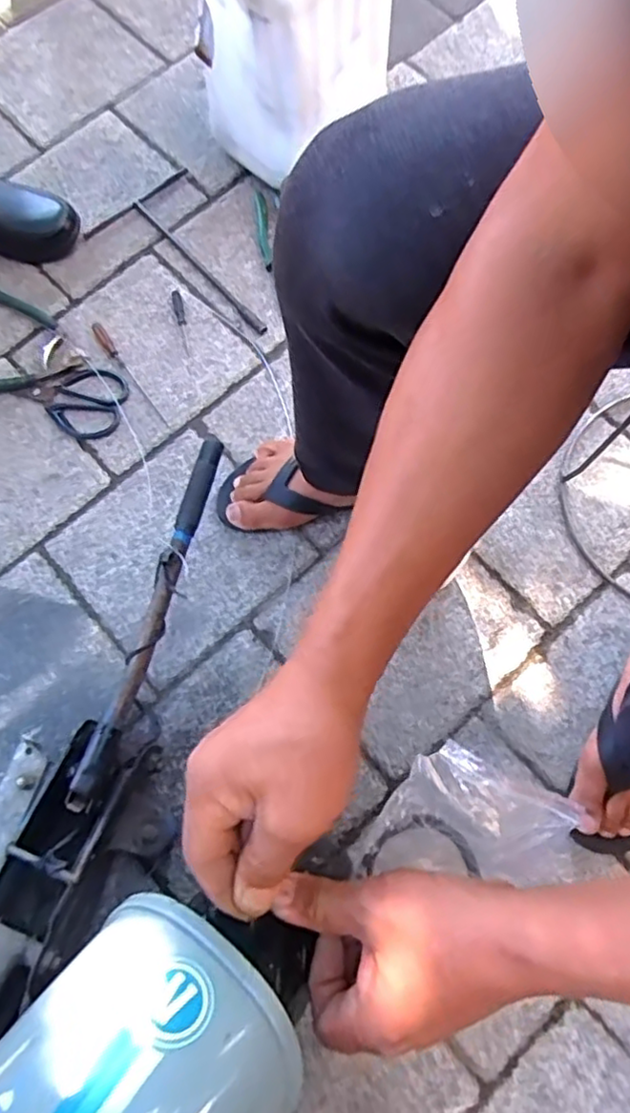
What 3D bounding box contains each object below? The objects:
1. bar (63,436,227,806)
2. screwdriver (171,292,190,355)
[{"bbox_3d":[-0.161,0.057,0.645,0.023,0.045,0.371,18,75,7],"label":"bar"},{"bbox_3d":[-0.181,-0.316,0.891,0.013,0.009,0.097,-12,73,-1],"label":"screwdriver"}]

